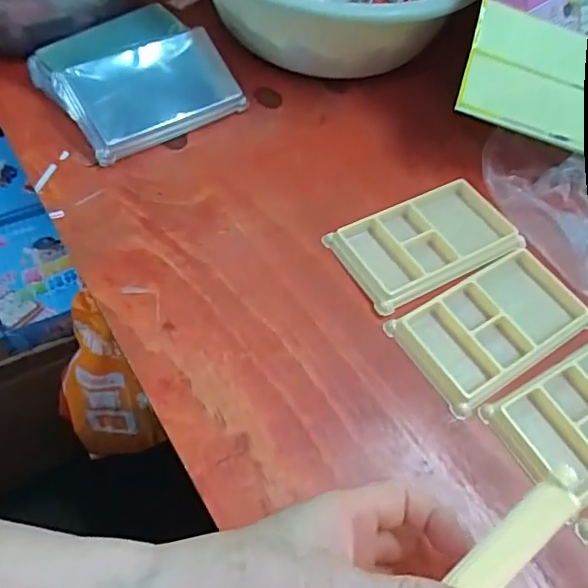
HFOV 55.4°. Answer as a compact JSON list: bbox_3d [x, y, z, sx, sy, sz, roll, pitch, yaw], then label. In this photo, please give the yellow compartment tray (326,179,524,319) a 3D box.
[{"bbox_3d":[0.100,-0.041,0.423,0.127,0.009,0.075,-24,63,-17],"label":"yellow compartment tray"}]

